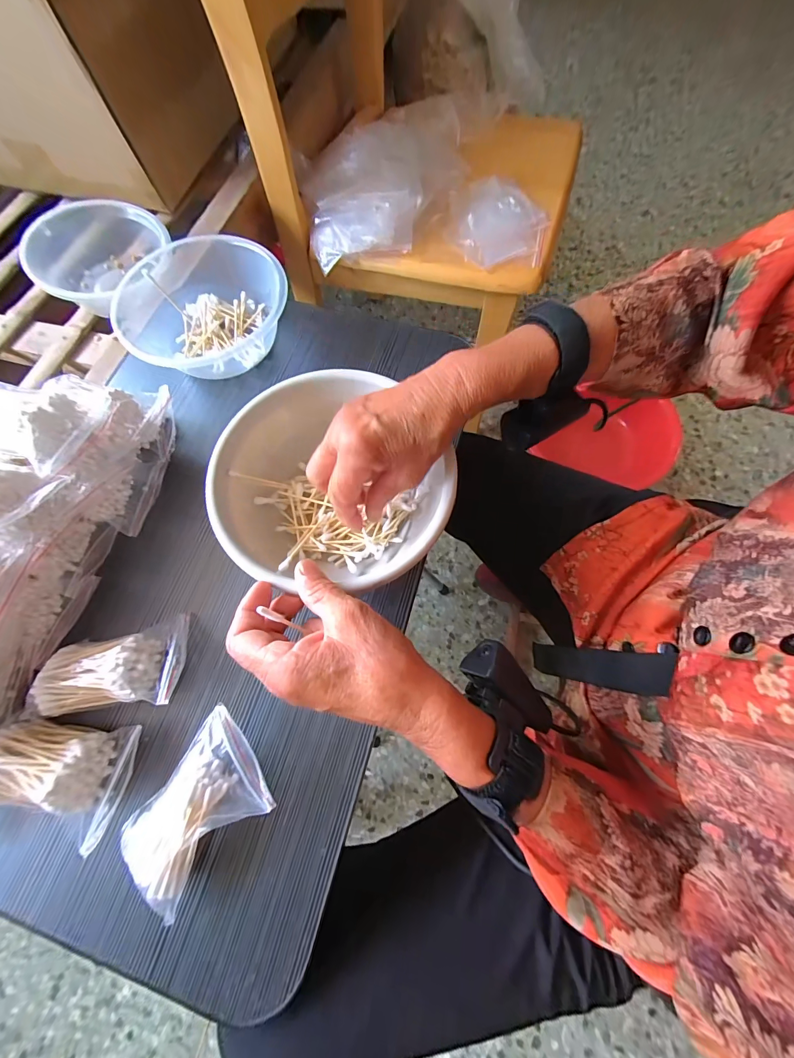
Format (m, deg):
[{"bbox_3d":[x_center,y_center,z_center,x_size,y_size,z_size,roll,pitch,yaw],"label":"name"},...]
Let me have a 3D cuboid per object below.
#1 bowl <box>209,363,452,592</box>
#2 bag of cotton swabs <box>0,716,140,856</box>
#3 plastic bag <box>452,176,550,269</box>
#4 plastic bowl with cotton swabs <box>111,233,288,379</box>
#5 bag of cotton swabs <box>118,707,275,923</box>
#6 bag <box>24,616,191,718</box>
[{"bbox_3d":[-0.056,-0.040,0.312,0.182,0.062,0.185,-1,72,2],"label":"bowl"},{"bbox_3d":[-0.243,0.177,0.260,0.095,0.037,0.066,5,71,3],"label":"bag of cotton swabs"},{"bbox_3d":[0.159,-0.487,0.571,0.144,0.022,0.208,5,71,3],"label":"plastic bag"},{"bbox_3d":[-0.210,-0.238,0.397,0.157,0.055,0.159,37,76,13],"label":"plastic bowl with cotton swabs"},{"bbox_3d":[-0.137,0.196,0.255,0.075,0.037,0.111,37,76,13],"label":"bag of cotton swabs"},{"bbox_3d":[-0.220,0.109,0.286,0.096,0.041,0.061,-12,71,-3],"label":"bag"}]

